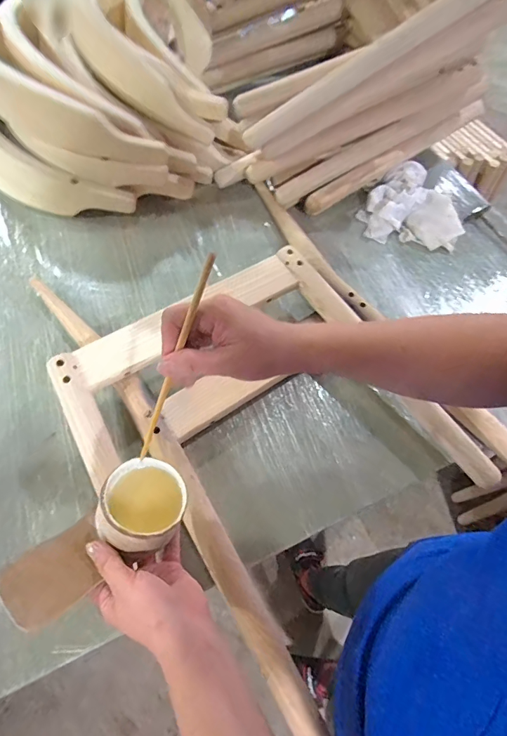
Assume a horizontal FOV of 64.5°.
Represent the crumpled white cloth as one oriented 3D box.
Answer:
[{"bbox_3d":[0.295,-0.282,0.735,0.157,0.054,0.165,-39,71,-20],"label":"crumpled white cloth"}]

